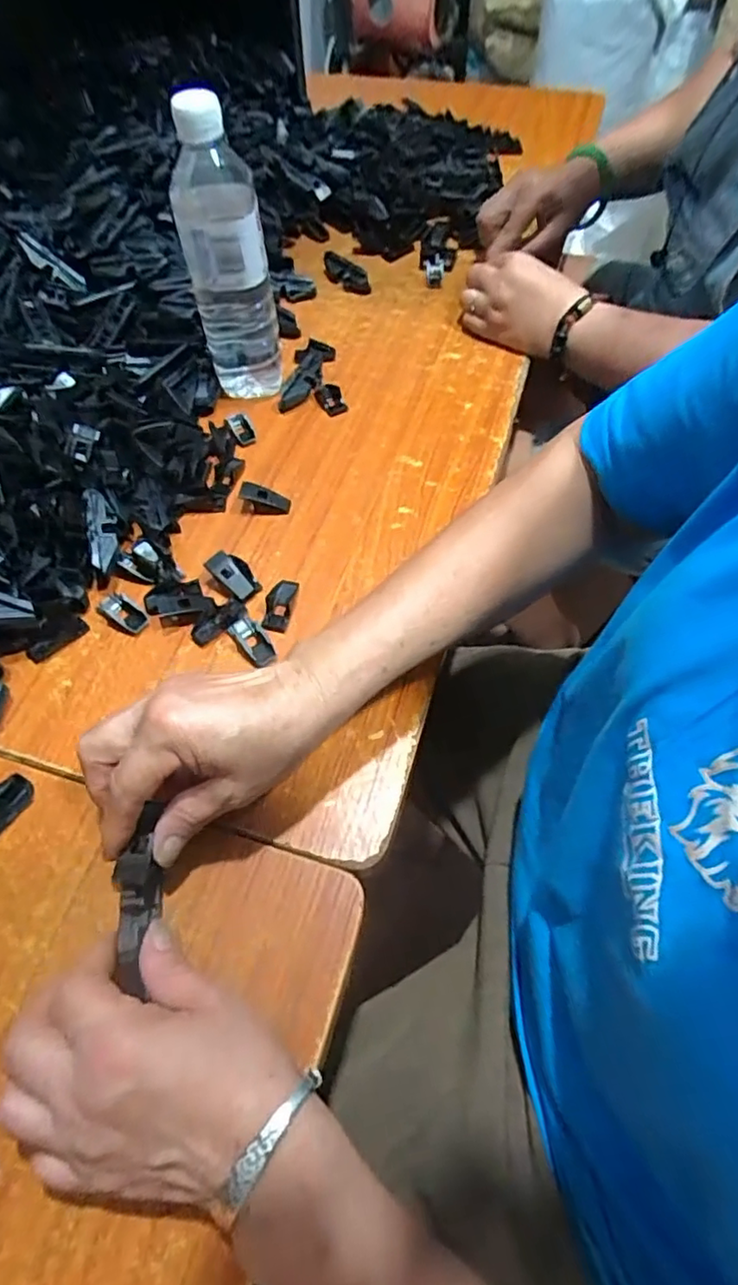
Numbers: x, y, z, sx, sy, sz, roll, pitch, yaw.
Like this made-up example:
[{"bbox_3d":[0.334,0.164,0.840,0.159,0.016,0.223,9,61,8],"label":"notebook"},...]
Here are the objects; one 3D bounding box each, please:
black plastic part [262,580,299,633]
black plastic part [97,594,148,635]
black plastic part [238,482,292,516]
[{"bbox_3d":[-0.066,-0.027,0.430,0.019,0.005,0.043,9,59,7],"label":"black plastic part"},{"bbox_3d":[-0.179,-0.022,0.425,0.042,0.005,0.022,39,67,22],"label":"black plastic part"},{"bbox_3d":[-0.084,-0.116,0.476,0.039,0.018,0.017,6,59,6],"label":"black plastic part"}]

